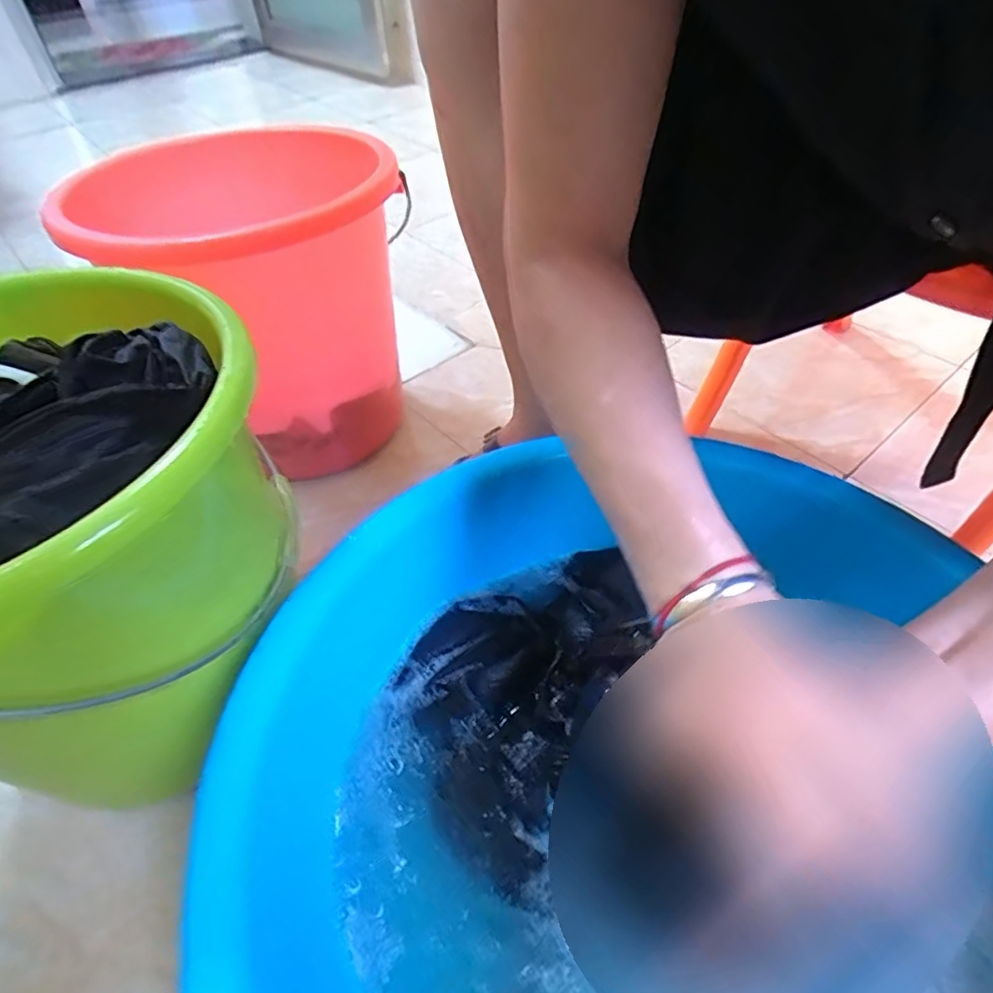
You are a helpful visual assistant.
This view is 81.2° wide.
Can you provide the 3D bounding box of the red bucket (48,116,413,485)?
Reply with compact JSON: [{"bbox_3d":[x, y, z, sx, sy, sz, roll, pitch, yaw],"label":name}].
[{"bbox_3d":[-0.249,-0.217,0.673,0.321,0.316,0.350,-22,51,-16],"label":"red bucket"}]

